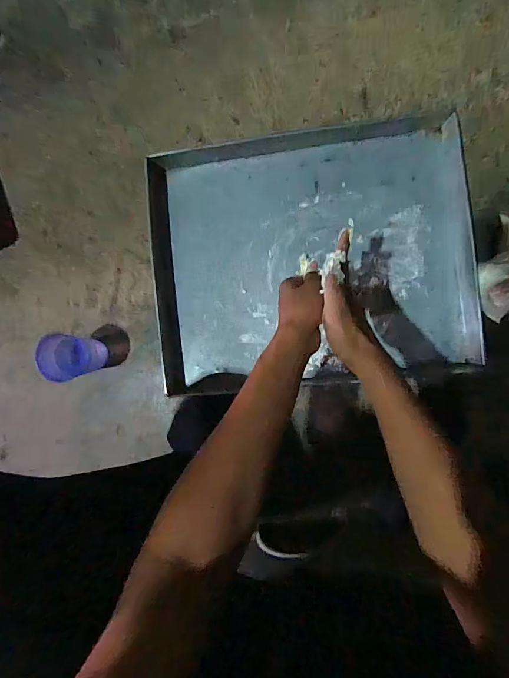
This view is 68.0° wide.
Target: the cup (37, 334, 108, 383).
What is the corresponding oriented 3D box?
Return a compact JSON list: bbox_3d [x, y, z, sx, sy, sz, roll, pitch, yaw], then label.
[{"bbox_3d":[-0.305,0.031,0.645,0.070,0.100,0.074,0,90,6],"label":"cup"}]

